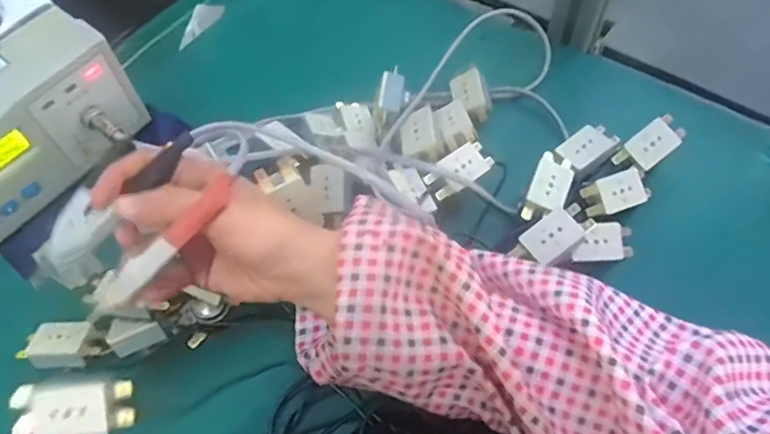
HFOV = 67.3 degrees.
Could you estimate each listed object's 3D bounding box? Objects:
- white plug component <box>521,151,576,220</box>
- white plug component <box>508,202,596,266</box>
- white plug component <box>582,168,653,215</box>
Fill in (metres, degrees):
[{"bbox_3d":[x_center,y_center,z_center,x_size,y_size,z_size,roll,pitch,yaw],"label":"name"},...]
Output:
[{"bbox_3d":[0.125,-0.024,0.435,0.026,0.015,0.052,20,62,13],"label":"white plug component"},{"bbox_3d":[0.120,0.014,0.407,0.054,0.014,0.029,-38,57,2],"label":"white plug component"},{"bbox_3d":[0.177,-0.021,0.443,0.051,0.031,0.023,-20,24,8],"label":"white plug component"}]

